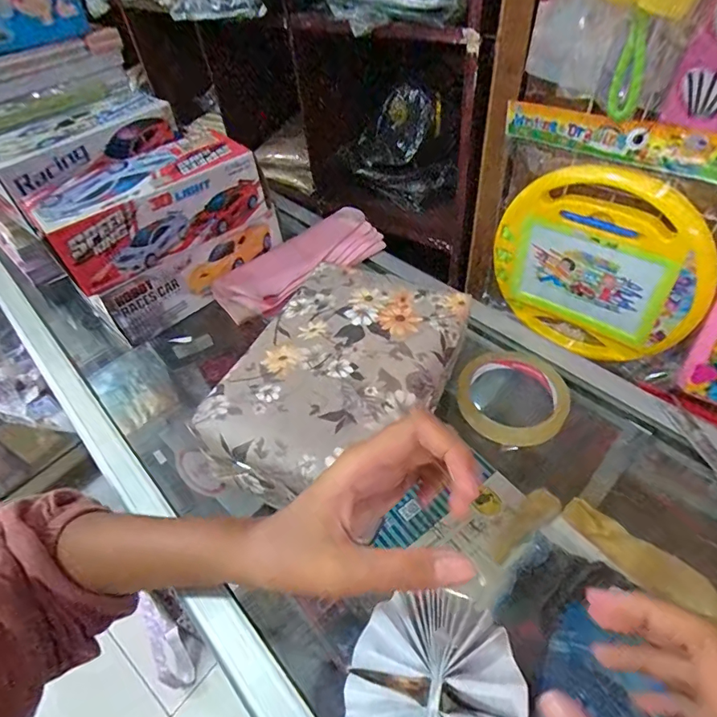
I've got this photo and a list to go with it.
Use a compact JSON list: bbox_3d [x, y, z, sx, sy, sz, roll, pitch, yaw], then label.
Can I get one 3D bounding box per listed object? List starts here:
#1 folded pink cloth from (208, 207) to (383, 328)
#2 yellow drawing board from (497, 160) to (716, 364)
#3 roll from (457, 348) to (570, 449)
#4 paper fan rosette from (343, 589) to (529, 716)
[{"bbox_3d":[-0.064,-0.116,0.553,0.084,0.026,0.222,33,58,31],"label":"folded pink cloth"},{"bbox_3d":[0.321,-0.120,0.638,0.282,0.258,0.039,31,57,30],"label":"yellow drawing board"},{"bbox_3d":[0.138,0.034,0.412,0.093,0.022,0.092,-3,47,3],"label":"roll"},{"bbox_3d":[0.043,0.192,0.260,0.097,0.021,0.102,-3,47,3],"label":"paper fan rosette"}]

